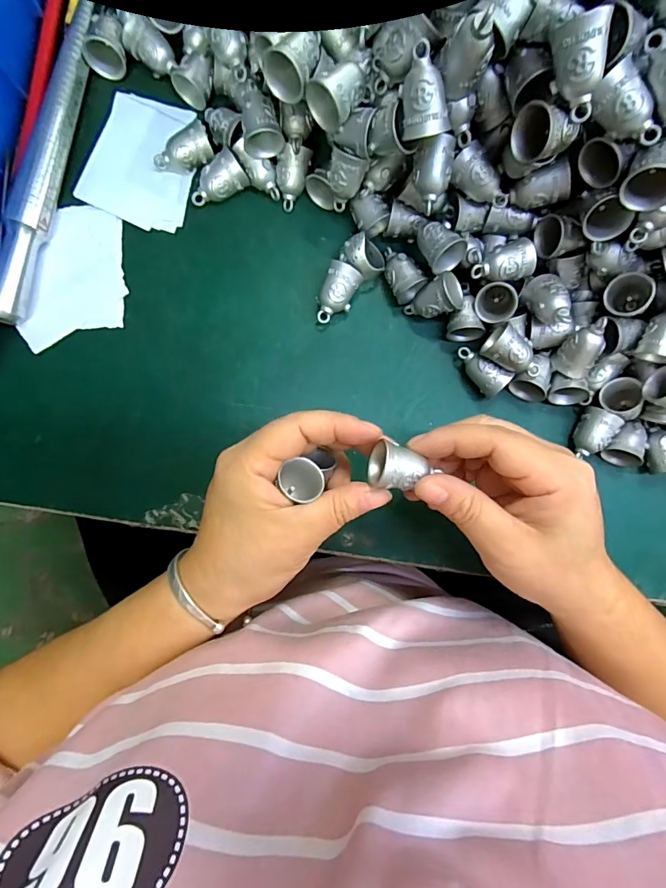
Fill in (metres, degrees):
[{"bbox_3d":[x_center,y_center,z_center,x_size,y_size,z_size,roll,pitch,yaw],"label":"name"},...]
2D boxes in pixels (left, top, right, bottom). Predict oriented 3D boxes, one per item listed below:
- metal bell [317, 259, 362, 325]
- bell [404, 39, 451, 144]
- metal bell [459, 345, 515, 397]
[{"bbox_3d":[0.002,-0.098,0.285,0.022,0.019,0.037,24,89,-3],"label":"metal bell"},{"bbox_3d":[0.045,-0.175,0.216,0.022,0.020,0.037,-6,116,17],"label":"bell"},{"bbox_3d":[0.097,-0.048,0.288,0.036,0.021,0.018,40,88,-3],"label":"metal bell"}]

